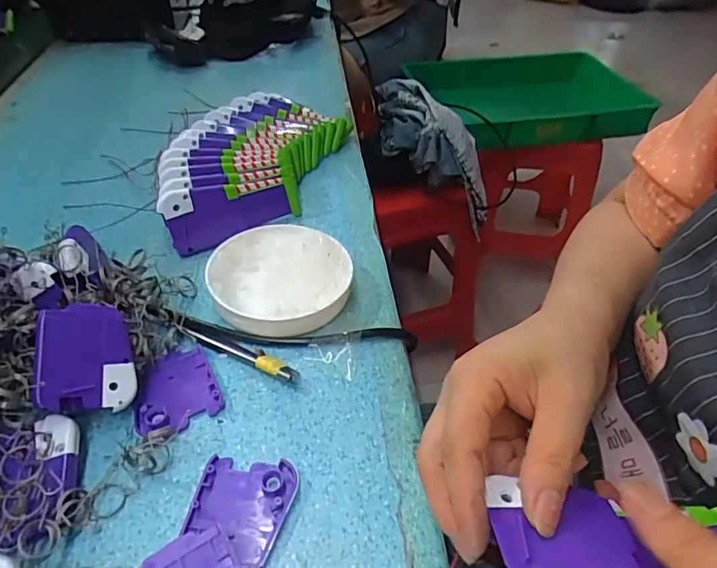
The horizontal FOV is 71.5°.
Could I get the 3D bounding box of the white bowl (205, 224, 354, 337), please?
[{"bbox_3d":[-0.059,-0.002,0.377,0.102,0.028,0.110,2,44,-2],"label":"white bowl"}]

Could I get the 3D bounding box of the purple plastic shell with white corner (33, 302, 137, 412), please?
[{"bbox_3d":[-0.160,0.042,0.293,0.051,0.007,0.061,3,73,-36],"label":"purple plastic shell with white corner"}]

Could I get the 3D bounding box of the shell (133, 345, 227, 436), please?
[{"bbox_3d":[-0.119,0.067,0.321,0.051,0.007,0.057,-20,48,-22],"label":"shell"}]

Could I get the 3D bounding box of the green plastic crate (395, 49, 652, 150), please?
[{"bbox_3d":[0.436,-0.474,1.268,0.541,0.090,0.387,-12,46,-14],"label":"green plastic crate"}]

